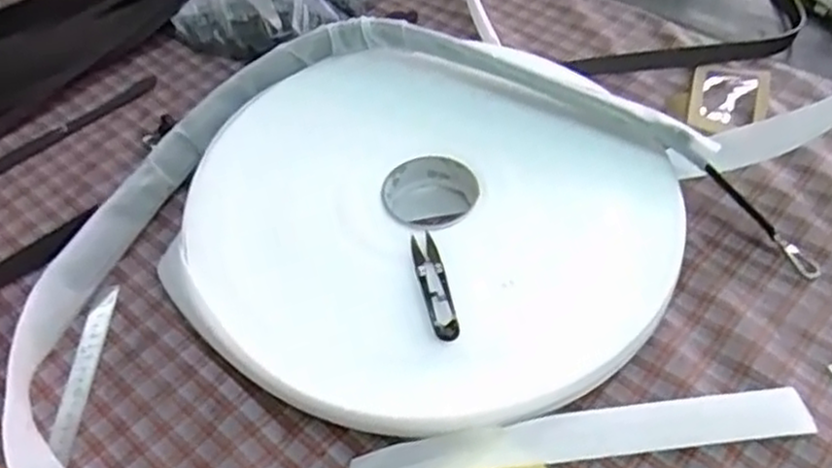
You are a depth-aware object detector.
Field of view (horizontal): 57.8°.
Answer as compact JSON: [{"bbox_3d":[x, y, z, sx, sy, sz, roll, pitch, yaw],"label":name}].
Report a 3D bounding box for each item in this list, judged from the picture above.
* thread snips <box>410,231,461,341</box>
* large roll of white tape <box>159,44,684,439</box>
[{"bbox_3d":[0.014,0.037,0.552,0.020,0.006,0.098,-10,46,-6],"label":"thread snips"},{"bbox_3d":[0.006,-0.020,0.617,0.395,0.065,0.378,17,49,19],"label":"large roll of white tape"}]

